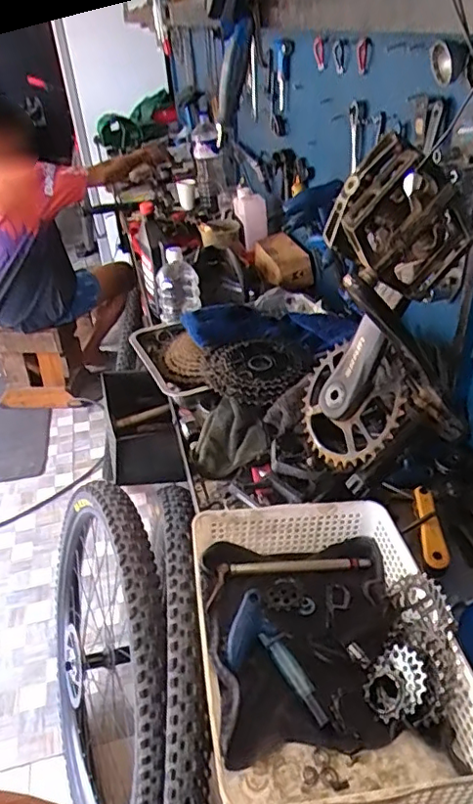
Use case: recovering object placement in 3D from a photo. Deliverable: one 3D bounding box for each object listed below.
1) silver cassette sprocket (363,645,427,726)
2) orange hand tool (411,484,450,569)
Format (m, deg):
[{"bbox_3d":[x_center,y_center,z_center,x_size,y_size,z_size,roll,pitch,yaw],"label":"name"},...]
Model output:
[{"bbox_3d":[0.167,0.289,0.583,0.068,0.028,0.060,-50,32,2],"label":"silver cassette sprocket"},{"bbox_3d":[0.255,0.162,0.750,0.030,0.021,0.121,0,35,6],"label":"orange hand tool"}]

